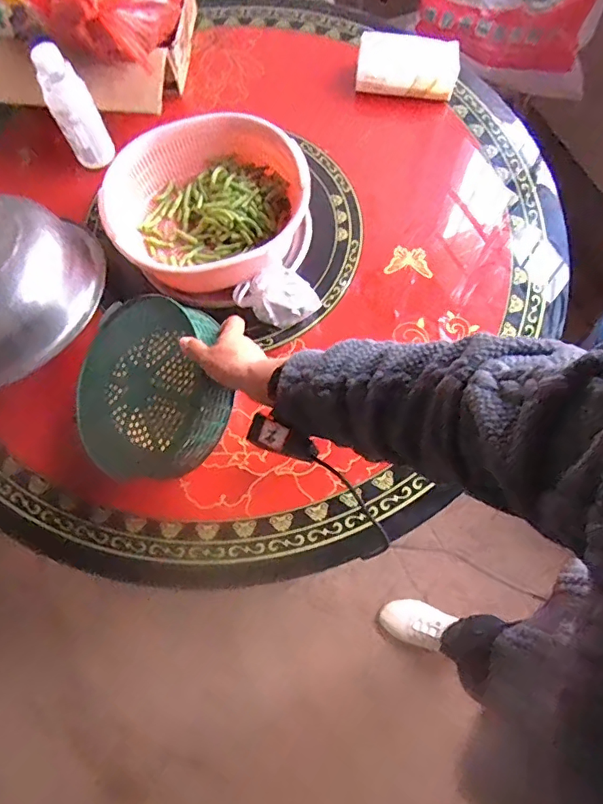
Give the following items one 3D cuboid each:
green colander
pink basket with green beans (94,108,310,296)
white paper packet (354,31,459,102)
[{"bbox_3d":[-0.200,-0.017,0.690,0.241,0.080,0.241,-3,84,31],"label":"green colander"},{"bbox_3d":[-0.146,-0.313,0.807,0.294,0.108,0.240,-9,72,-2],"label":"pink basket with green beans"},{"bbox_3d":[0.189,-0.602,0.909,0.175,0.060,0.090,11,73,5],"label":"white paper packet"}]

